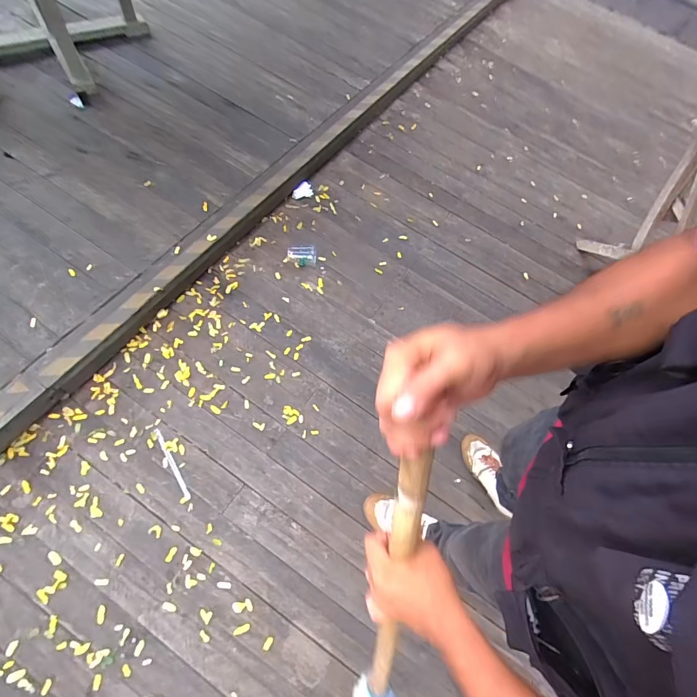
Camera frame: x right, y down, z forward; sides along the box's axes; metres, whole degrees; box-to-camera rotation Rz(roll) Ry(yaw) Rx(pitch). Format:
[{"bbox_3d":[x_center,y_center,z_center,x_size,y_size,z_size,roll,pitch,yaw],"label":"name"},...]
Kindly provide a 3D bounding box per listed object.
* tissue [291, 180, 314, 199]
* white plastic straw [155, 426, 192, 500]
[{"bbox_3d":[-0.200,-0.676,1.644,0.099,0.040,0.058,-20,69,-17],"label":"tissue"},{"bbox_3d":[-0.523,0.339,1.147,0.016,0.009,0.231,-28,72,-19],"label":"white plastic straw"}]

